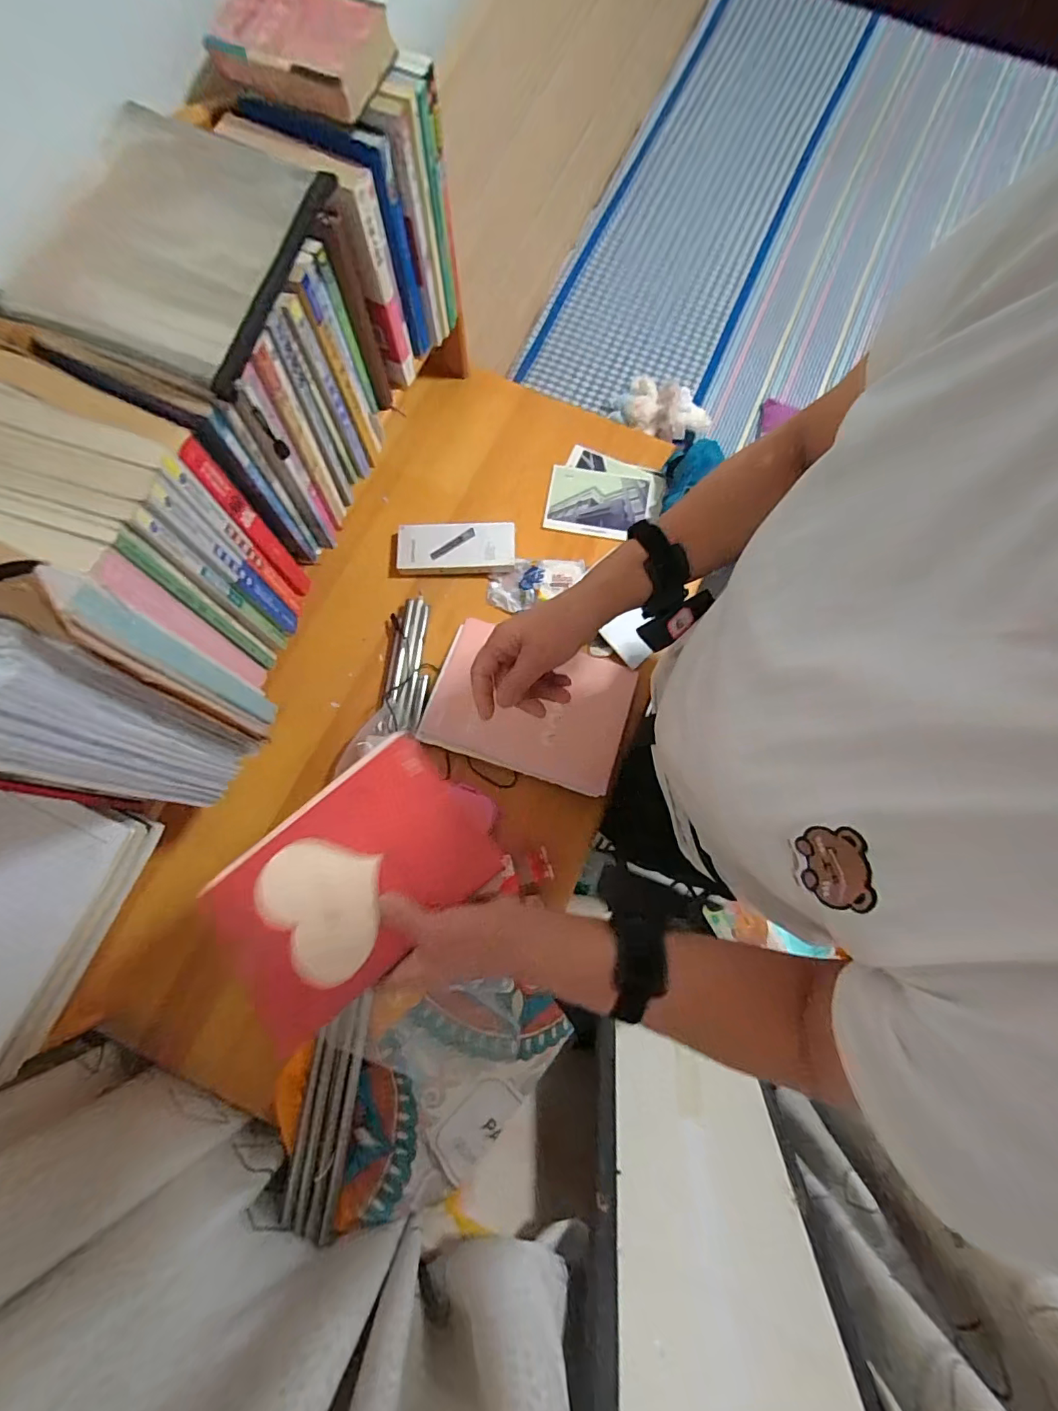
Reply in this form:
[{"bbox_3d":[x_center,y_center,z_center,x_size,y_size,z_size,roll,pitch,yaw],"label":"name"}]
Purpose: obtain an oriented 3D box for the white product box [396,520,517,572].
[{"bbox_3d":[-0.105,-0.230,0.758,0.167,0.031,0.069,-2,78,0],"label":"white product box"}]

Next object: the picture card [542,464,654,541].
[{"bbox_3d":[0.106,-0.312,0.787,0.153,0.010,0.114,10,78,2],"label":"picture card"}]

